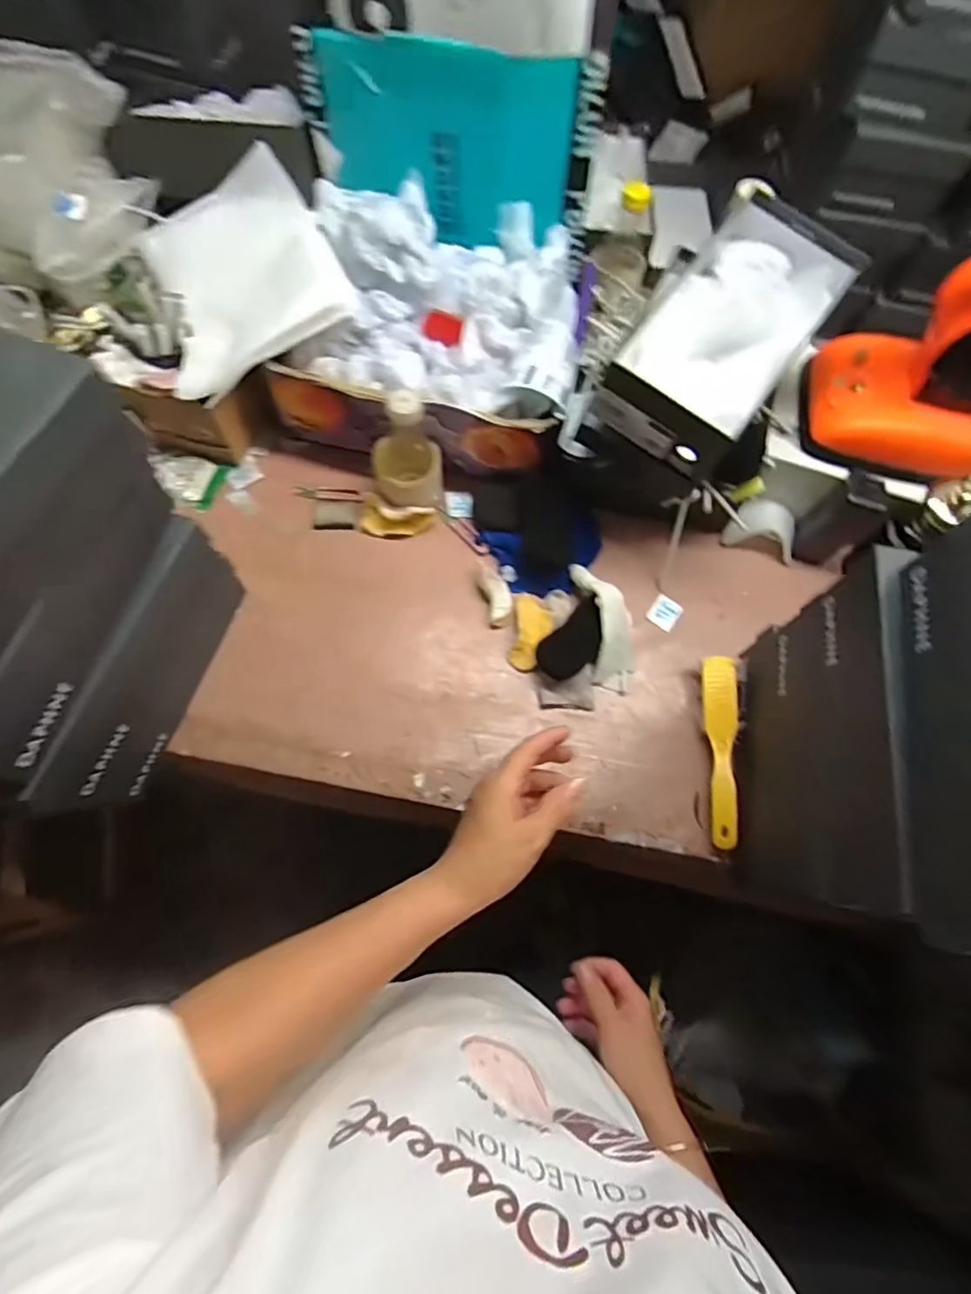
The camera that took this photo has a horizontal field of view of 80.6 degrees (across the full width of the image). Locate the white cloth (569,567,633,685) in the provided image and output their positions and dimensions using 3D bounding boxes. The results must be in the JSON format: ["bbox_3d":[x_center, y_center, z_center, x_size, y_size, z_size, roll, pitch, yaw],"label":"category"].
[{"bbox_3d":[0.156,-0.031,0.750,0.064,0.058,0.173,-14,71,-8],"label":"white cloth"}]

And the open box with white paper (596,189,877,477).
[{"bbox_3d":[0.274,-0.354,0.658,0.157,0.108,0.303,35,87,10],"label":"open box with white paper"}]

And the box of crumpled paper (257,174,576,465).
[{"bbox_3d":[-0.070,-0.417,0.801,0.387,0.219,0.285,16,70,4],"label":"box of crumpled paper"}]

